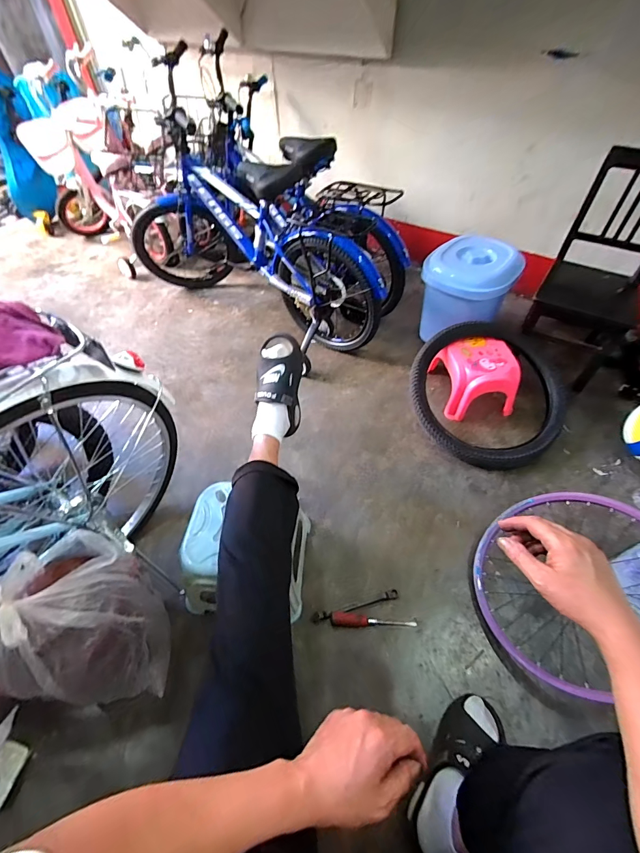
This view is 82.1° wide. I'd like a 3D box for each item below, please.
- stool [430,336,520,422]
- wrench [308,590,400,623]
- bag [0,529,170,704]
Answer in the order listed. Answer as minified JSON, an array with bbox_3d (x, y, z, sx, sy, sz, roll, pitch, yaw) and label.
[{"bbox_3d":[0.531,-0.177,1.268,0.225,0.173,0.249,-4,50,-2],"label":"stool"},{"bbox_3d":[0.085,0.429,0.882,0.219,0.009,0.022,-12,51,-9],"label":"wrench"},{"bbox_3d":[-0.416,0.364,0.679,0.193,0.354,0.263,14,54,13],"label":"bag"}]

